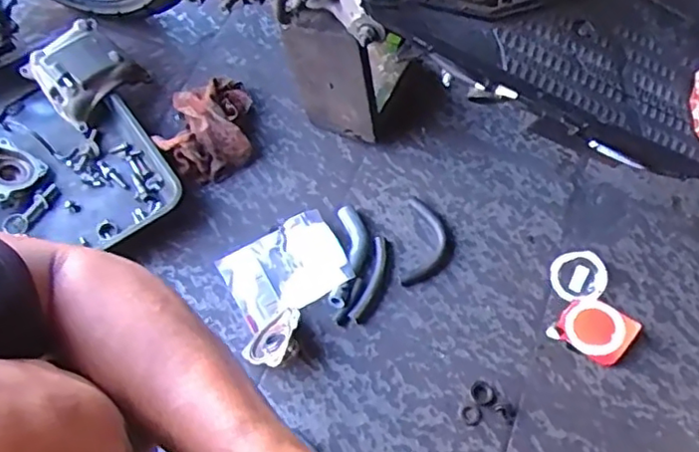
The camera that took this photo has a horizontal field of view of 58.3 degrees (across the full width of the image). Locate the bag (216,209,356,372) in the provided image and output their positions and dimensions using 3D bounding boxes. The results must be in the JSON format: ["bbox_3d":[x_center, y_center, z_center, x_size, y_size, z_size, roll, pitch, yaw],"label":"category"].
[{"bbox_3d":[-0.076,0.077,0.796,0.169,0.044,0.169,-27,67,-14],"label":"bag"}]

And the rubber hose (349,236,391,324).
[{"bbox_3d":[0.033,0.070,0.815,0.032,0.008,0.120,15,64,7],"label":"rubber hose"}]

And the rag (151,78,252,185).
[{"bbox_3d":[-0.199,-0.141,0.895,0.125,0.054,0.163,9,63,3],"label":"rag"}]

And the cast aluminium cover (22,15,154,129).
[{"bbox_3d":[-0.378,-0.220,0.906,0.136,0.093,0.109,-39,72,-18],"label":"cast aluminium cover"}]

